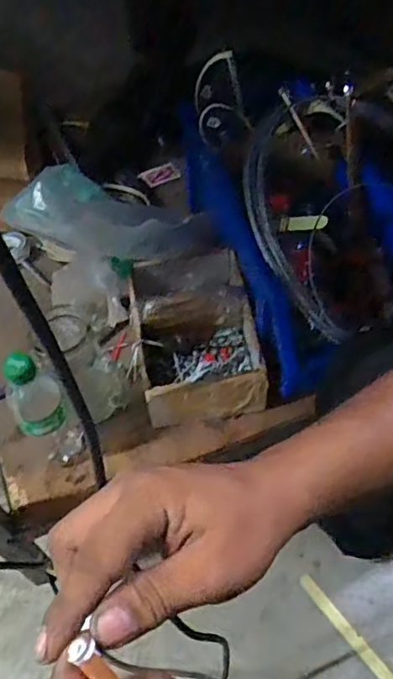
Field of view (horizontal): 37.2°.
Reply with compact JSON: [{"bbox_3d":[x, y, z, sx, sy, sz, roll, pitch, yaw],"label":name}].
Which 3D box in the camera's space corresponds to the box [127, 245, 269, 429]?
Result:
[{"bbox_3d":[-0.004,-0.013,0.791,0.157,0.084,0.235,-8,55,-3],"label":"box"}]

